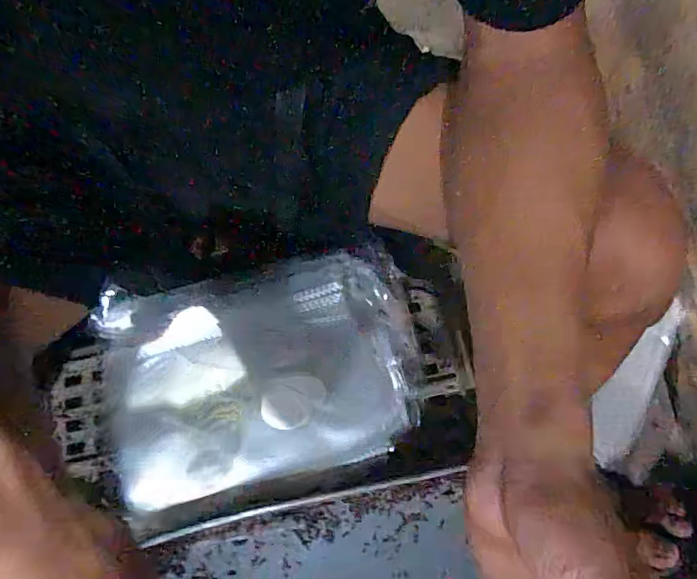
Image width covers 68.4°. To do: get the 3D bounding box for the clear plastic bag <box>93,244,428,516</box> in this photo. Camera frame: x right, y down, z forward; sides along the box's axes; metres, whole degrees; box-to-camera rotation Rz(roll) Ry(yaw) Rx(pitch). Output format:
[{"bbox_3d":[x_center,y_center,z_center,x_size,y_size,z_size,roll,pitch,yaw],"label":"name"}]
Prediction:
[{"bbox_3d":[-0.066,0.067,0.422,0.245,0.047,0.169,-13,71,-3],"label":"clear plastic bag"}]

